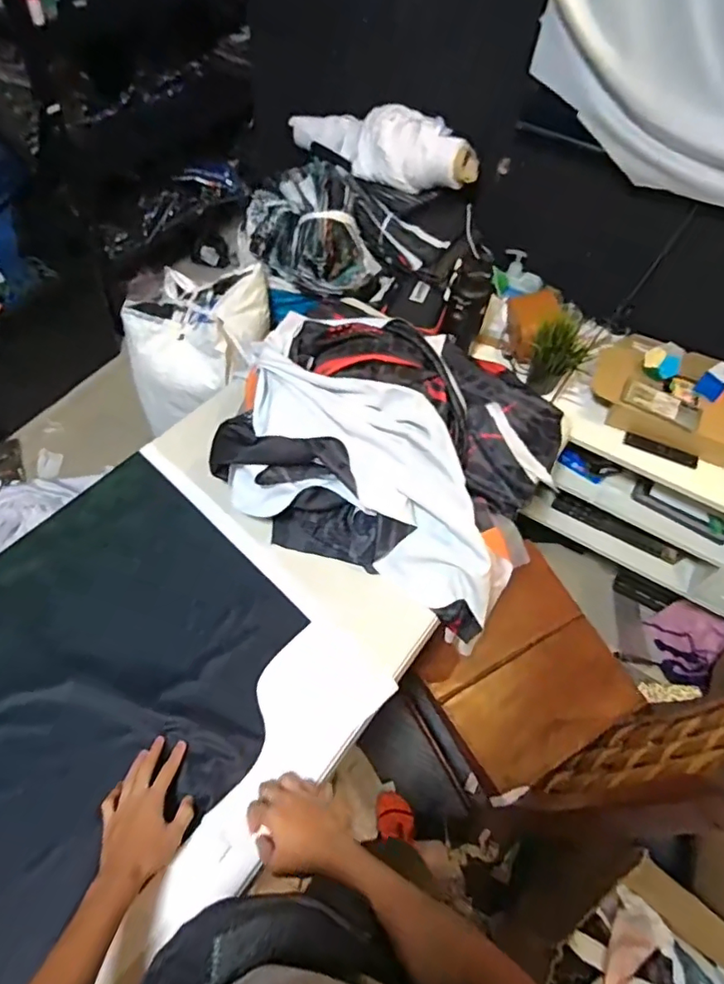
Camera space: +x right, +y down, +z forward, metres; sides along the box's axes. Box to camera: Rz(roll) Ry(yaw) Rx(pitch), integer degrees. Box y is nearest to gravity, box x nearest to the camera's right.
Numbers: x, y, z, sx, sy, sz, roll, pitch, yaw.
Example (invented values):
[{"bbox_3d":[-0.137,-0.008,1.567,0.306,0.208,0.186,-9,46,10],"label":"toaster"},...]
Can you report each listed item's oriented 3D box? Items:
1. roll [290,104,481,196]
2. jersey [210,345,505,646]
[{"bbox_3d":[0.025,-0.819,1.271,0.518,0.134,0.120,28,59,13],"label":"roll"},{"bbox_3d":[0.013,-0.018,0.904,0.526,0.210,0.264,24,58,11],"label":"jersey"}]

